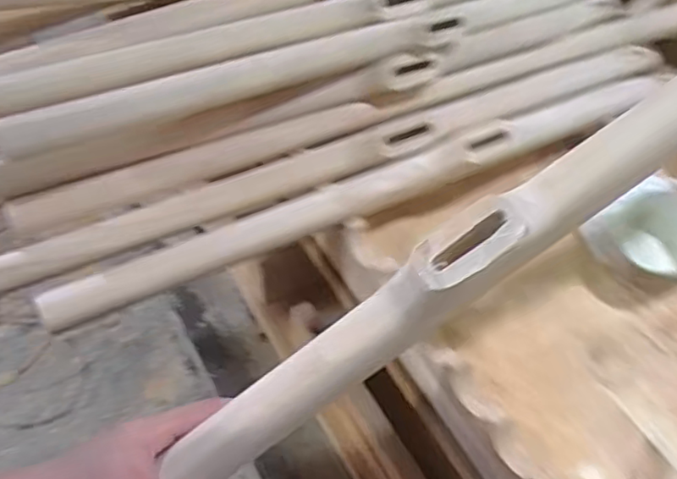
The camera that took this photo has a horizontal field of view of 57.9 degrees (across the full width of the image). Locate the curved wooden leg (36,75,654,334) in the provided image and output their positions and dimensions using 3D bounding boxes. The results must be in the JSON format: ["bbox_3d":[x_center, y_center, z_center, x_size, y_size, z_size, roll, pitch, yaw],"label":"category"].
[{"bbox_3d":[0.021,-0.040,0.542,0.546,0.037,0.040,-22,56,-21],"label":"curved wooden leg"}]

